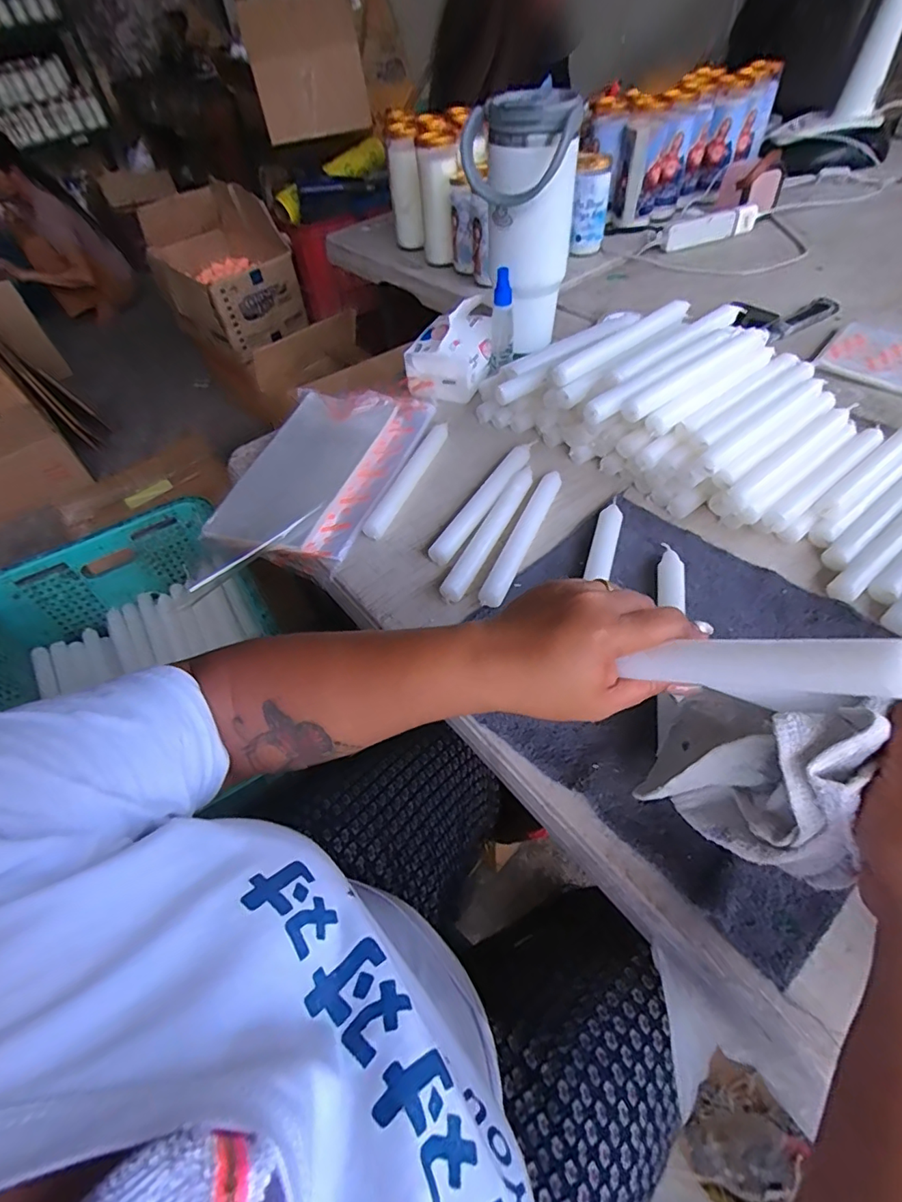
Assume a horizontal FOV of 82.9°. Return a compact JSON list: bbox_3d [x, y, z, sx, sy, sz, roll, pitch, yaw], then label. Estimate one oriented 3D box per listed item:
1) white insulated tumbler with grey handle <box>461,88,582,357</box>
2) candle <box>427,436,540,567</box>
[{"bbox_3d":[0.085,-0.435,0.620,0.114,0.245,0.115,11,54,13],"label":"white insulated tumbler with grey handle"},{"bbox_3d":[0.039,-0.114,0.548,0.025,0.015,0.207,23,58,22],"label":"candle"}]

